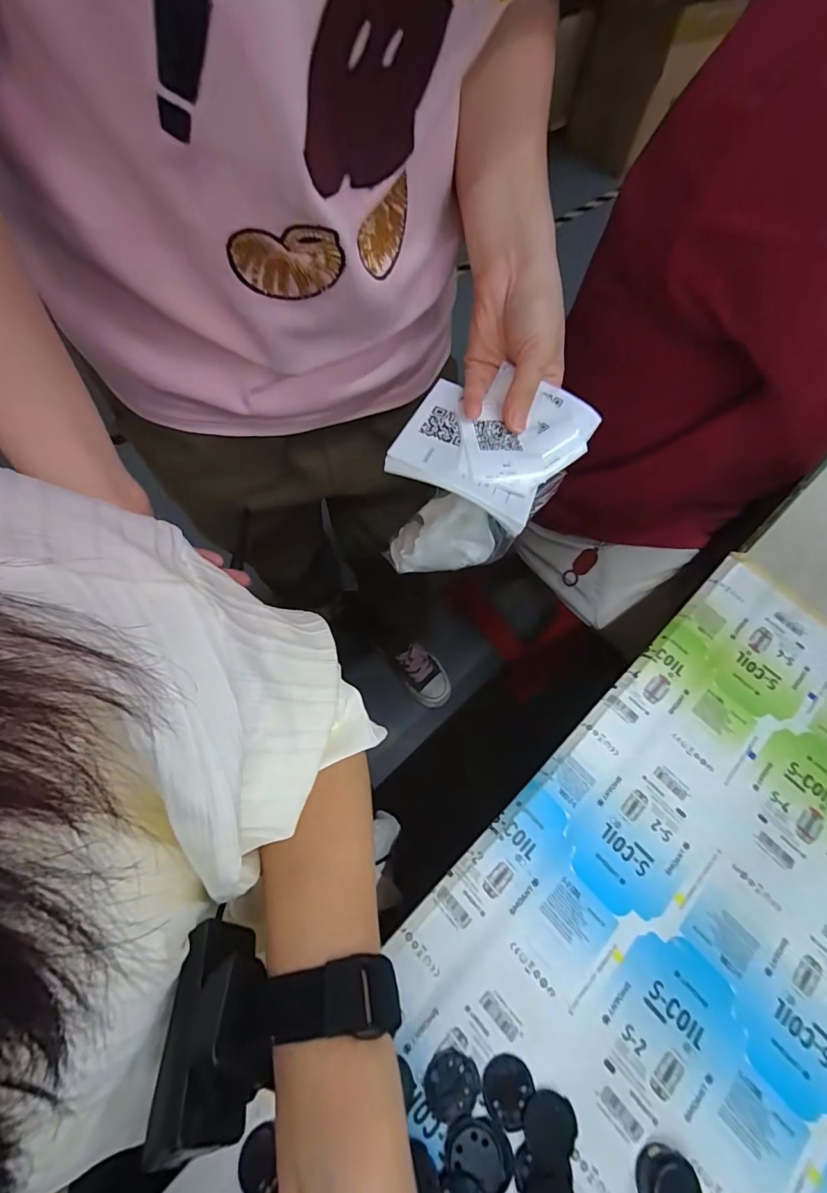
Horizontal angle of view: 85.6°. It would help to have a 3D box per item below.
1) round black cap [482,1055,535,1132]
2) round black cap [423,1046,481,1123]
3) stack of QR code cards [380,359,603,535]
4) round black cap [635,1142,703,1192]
[{"bbox_3d":[0.054,0.281,0.255,0.027,0.004,0.028,1,65,-3],"label":"round black cap"},{"bbox_3d":[0.022,0.277,0.253,0.030,0.004,0.029,1,65,-3],"label":"round black cap"},{"bbox_3d":[0.055,-0.108,0.312,0.115,0.018,0.117,27,65,10],"label":"stack of QR code cards"},{"bbox_3d":[0.137,0.317,0.238,0.034,0.011,0.030,41,69,14],"label":"round black cap"}]

